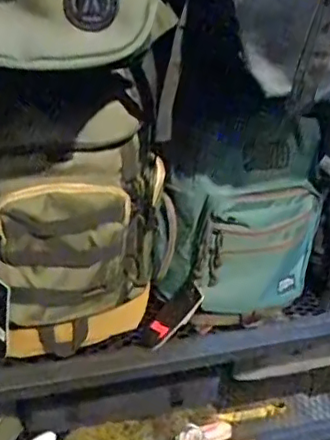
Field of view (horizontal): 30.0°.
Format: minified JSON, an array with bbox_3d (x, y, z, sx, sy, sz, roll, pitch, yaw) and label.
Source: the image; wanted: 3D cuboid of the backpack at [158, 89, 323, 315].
[{"bbox_3d":[0.134,-0.022,1.015,0.260,0.335,0.137,-10,36,-23],"label":"backpack"}]

